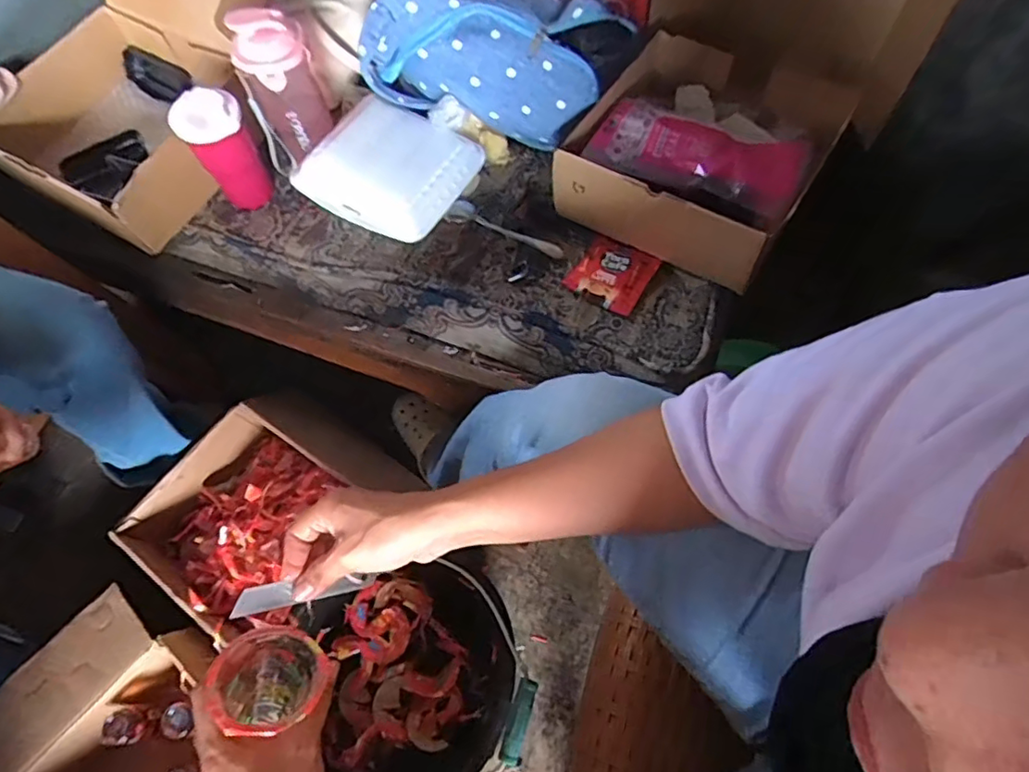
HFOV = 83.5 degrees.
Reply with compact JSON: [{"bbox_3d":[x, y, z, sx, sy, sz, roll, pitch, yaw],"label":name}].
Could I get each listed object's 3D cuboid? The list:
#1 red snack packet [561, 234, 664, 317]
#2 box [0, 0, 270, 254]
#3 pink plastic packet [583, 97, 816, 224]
[{"bbox_3d":[0.119,-0.140,0.692,0.090,0.009,0.100,30,70,16],"label":"red snack packet"},{"bbox_3d":[-0.466,-0.456,0.731,0.304,0.275,0.457,33,71,17],"label":"box"},{"bbox_3d":[0.216,-0.278,0.678,0.239,0.024,0.133,24,68,14],"label":"pink plastic packet"}]

